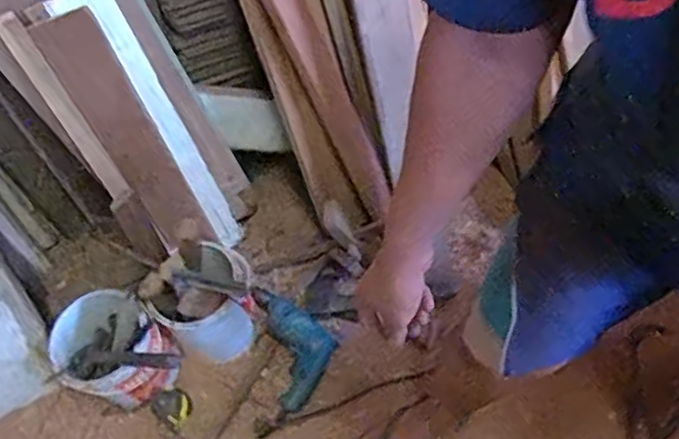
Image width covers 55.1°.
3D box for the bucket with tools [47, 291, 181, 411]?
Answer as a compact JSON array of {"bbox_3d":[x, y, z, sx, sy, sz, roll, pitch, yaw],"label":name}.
[{"bbox_3d":[-0.429,0.260,1.245,0.208,0.190,0.184,36,66,21],"label":"bucket with tools"}]

